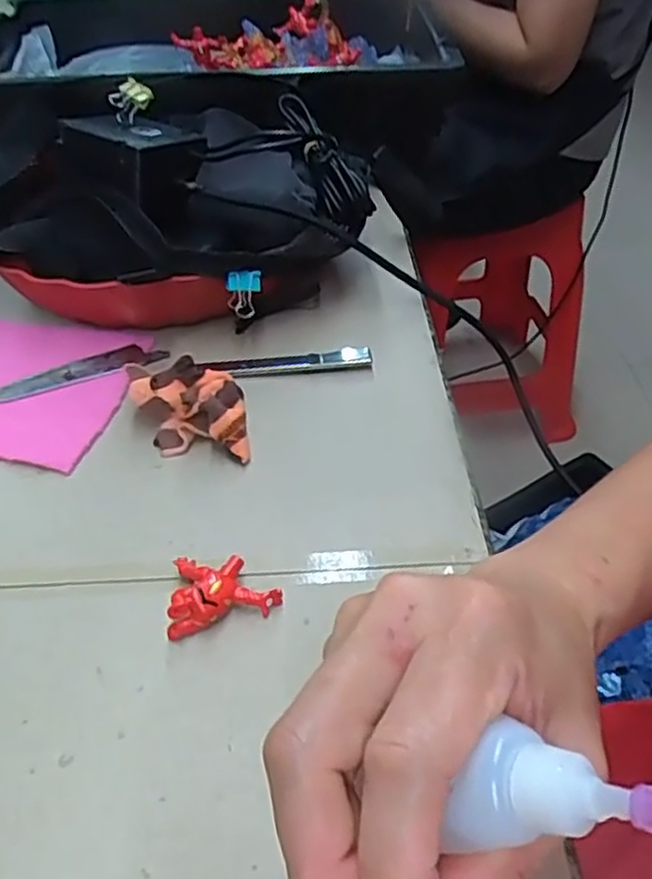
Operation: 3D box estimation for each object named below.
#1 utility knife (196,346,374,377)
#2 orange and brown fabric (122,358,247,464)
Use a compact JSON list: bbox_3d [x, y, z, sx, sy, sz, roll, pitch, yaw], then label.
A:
[{"bbox_3d":[-0.025,-0.046,0.442,0.103,0.011,0.014,-2,42,-3],"label":"utility knife"},{"bbox_3d":[-0.074,-0.015,0.396,0.056,0.030,0.062,-11,44,-12],"label":"orange and brown fabric"}]

